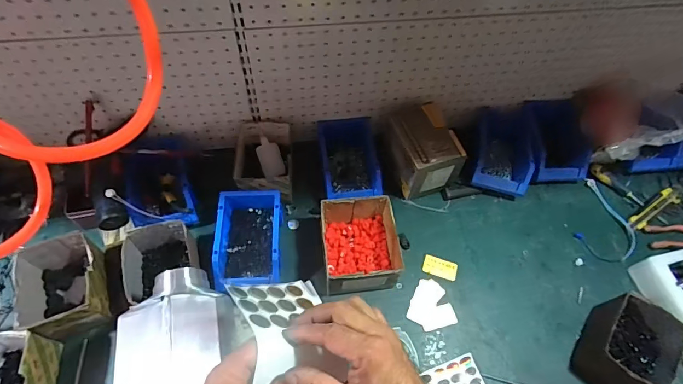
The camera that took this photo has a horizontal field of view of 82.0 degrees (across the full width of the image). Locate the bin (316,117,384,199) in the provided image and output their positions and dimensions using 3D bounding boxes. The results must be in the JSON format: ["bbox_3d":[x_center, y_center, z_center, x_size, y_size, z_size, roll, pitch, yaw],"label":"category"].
[{"bbox_3d":[0.015,-0.064,0.828,0.116,0.082,0.162,-5,59,-6],"label":"bin"}]

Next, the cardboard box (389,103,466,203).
[{"bbox_3d":[0.166,-0.088,0.827,0.122,0.129,0.154,-15,61,-12],"label":"cardboard box"}]

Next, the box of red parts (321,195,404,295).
[{"bbox_3d":[0.032,0.102,0.733,0.128,0.097,0.157,-4,59,-6],"label":"box of red parts"}]

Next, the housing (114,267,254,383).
[{"bbox_3d":[-0.207,0.290,0.515,0.146,0.145,0.378,-14,61,-12],"label":"housing"}]

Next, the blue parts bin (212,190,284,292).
[{"bbox_3d":[-0.171,0.089,0.735,0.118,0.063,0.181,0,59,-4],"label":"blue parts bin"}]

